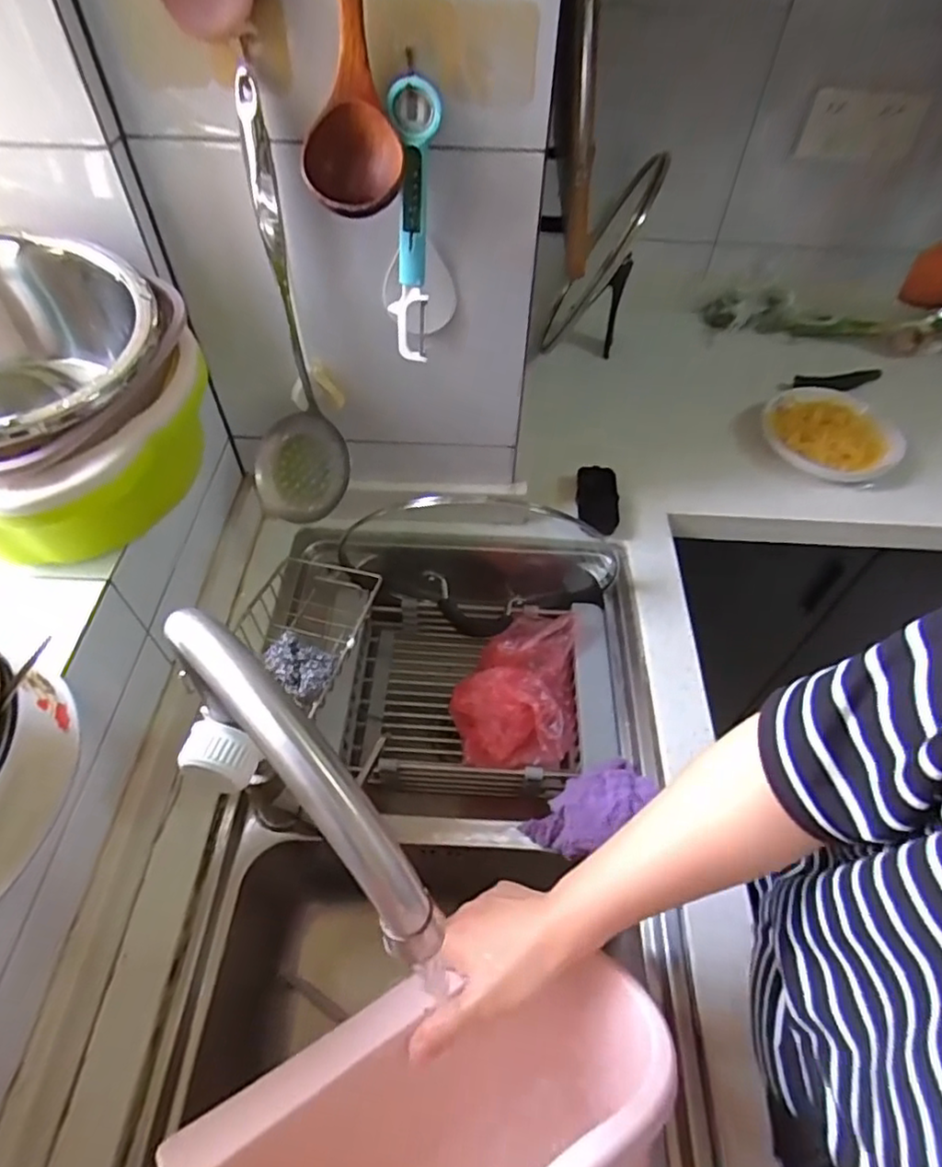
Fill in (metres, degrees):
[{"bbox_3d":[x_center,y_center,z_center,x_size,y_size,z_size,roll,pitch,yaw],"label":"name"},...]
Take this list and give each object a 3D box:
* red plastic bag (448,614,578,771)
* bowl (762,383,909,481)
[{"bbox_3d":[0.052,0.121,0.728,0.140,0.086,0.186,6,53,2],"label":"red plastic bag"},{"bbox_3d":[0.536,-0.225,0.927,0.189,0.050,0.186,1,53,-1],"label":"bowl"}]

